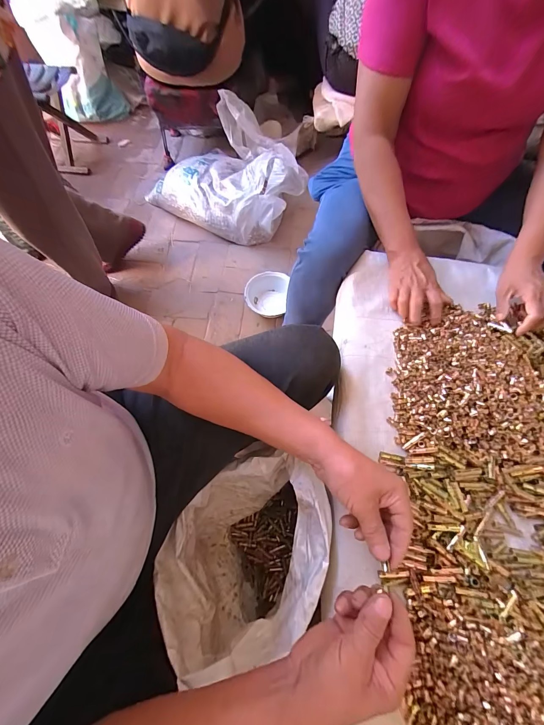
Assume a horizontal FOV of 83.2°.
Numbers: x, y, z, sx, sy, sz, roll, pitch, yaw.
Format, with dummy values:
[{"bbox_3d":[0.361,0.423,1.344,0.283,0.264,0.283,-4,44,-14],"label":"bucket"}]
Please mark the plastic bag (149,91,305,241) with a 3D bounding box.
[{"bbox_3d":[-0.172,-0.712,1.166,0.525,0.278,0.414,39,73,16],"label":"plastic bag"}]

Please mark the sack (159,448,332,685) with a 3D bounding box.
[{"bbox_3d":[-0.039,0.336,0.592,0.233,0.403,0.288,35,72,14],"label":"sack"}]

